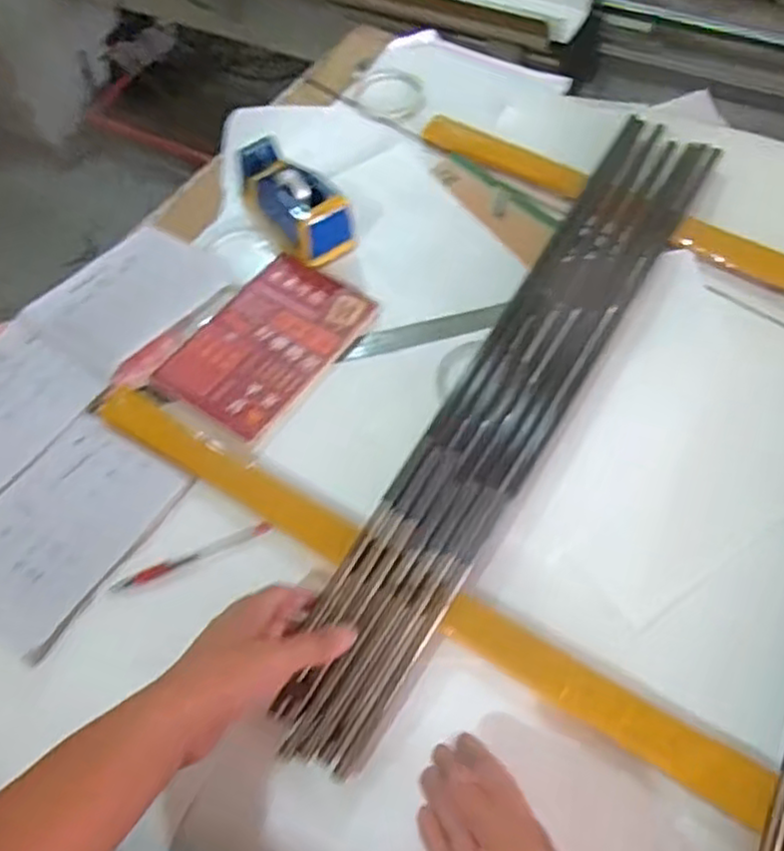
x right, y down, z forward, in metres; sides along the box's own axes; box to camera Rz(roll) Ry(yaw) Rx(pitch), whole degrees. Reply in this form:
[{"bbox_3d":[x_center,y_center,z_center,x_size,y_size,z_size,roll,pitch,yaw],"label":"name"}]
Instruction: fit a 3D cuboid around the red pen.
[{"bbox_3d":[-0.168,0.110,0.598,0.134,0.008,0.010,-24,59,-12],"label":"red pen"}]

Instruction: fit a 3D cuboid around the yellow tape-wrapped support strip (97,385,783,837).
[{"bbox_3d":[0.134,0.187,0.515,0.957,0.021,0.048,28,63,19],"label":"yellow tape-wrapped support strip"}]

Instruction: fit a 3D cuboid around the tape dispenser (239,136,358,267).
[{"bbox_3d":[-0.107,-0.250,0.771,0.077,0.075,0.150,-32,61,-17],"label":"tape dispenser"}]

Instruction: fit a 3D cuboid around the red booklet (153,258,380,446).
[{"bbox_3d":[-0.122,-0.086,0.708,0.143,0.005,0.201,30,63,20],"label":"red booklet"}]

